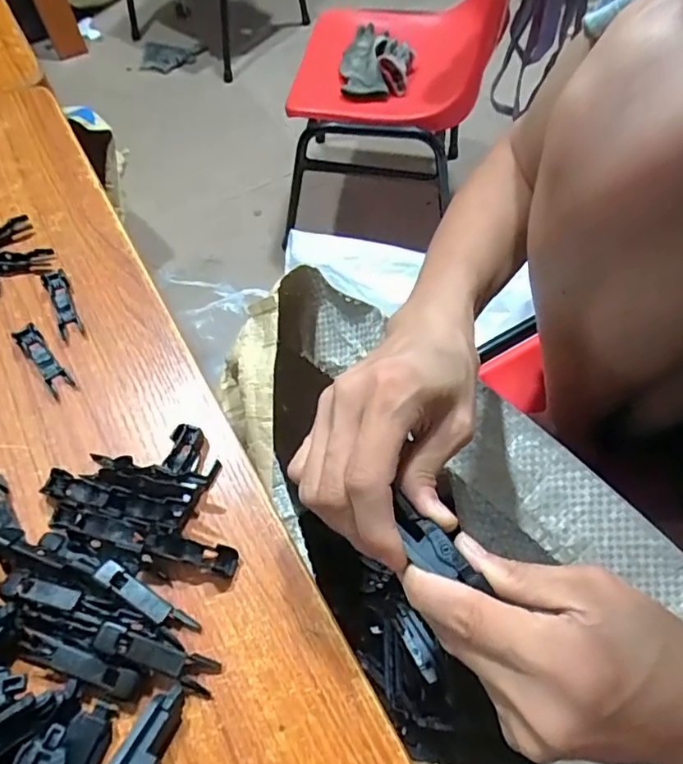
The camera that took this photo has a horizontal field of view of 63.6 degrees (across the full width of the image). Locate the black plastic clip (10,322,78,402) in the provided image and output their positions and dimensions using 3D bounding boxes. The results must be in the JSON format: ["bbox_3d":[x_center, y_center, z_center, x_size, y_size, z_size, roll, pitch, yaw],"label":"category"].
[{"bbox_3d":[-0.178,-0.014,0.329,0.013,0.008,0.056,-36,65,-18],"label":"black plastic clip"}]

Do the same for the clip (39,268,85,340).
[{"bbox_3d":[-0.178,-0.051,0.350,0.014,0.006,0.056,-25,62,-13],"label":"clip"}]

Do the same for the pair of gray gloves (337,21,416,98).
[{"bbox_3d":[0.067,-0.591,1.005,0.124,0.037,0.190,7,60,5],"label":"pair of gray gloves"}]

